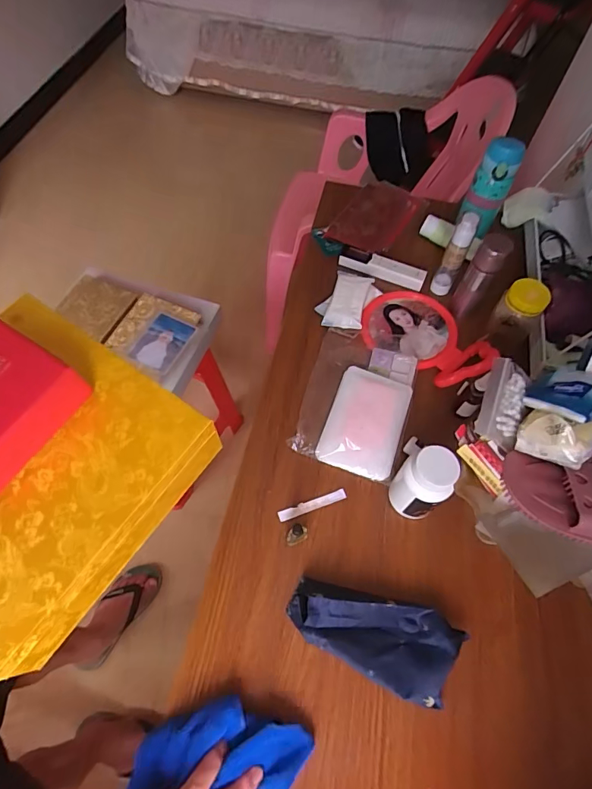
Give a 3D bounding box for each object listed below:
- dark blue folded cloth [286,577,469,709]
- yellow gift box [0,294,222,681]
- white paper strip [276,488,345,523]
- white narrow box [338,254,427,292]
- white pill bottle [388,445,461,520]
[{"bbox_3d":[0.082,0.251,0.472,0.175,0.036,0.085,25,62,12],"label":"dark blue folded cloth"},{"bbox_3d":[-0.223,0.066,0.378,0.216,0.087,0.226,31,66,16],"label":"yellow gift box"},{"bbox_3d":[0.021,0.141,0.561,0.090,0.004,0.013,-17,74,-12],"label":"white paper strip"},{"bbox_3d":[0.146,-0.216,0.746,0.145,0.022,0.028,19,61,9],"label":"white narrow box"},{"bbox_3d":[0.149,0.104,0.518,0.059,0.100,0.057,1,59,-2],"label":"white pill bottle"}]

